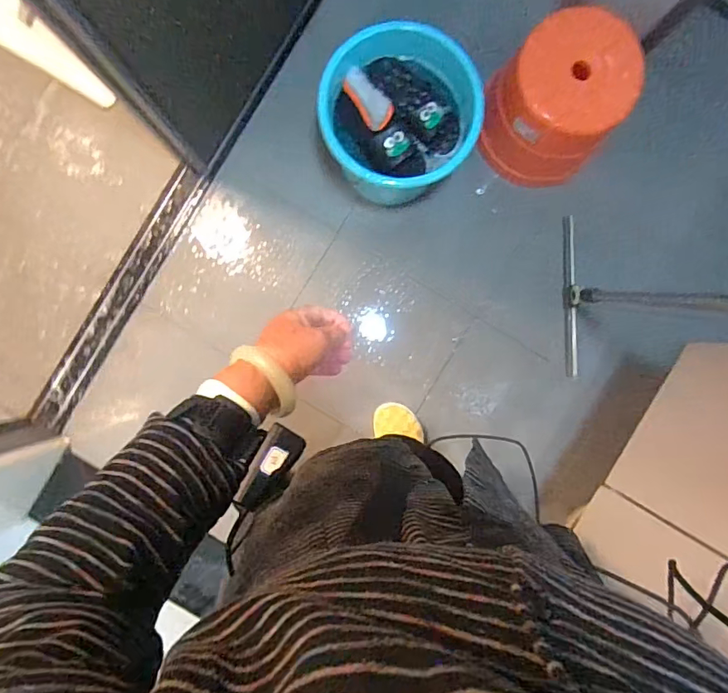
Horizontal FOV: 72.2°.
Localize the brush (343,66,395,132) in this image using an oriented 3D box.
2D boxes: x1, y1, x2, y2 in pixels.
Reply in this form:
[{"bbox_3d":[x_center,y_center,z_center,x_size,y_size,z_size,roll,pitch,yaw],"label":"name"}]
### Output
[{"bbox_3d":[0.007,-0.501,1.009,0.057,0.033,0.121,-41,90,3],"label":"brush"}]

